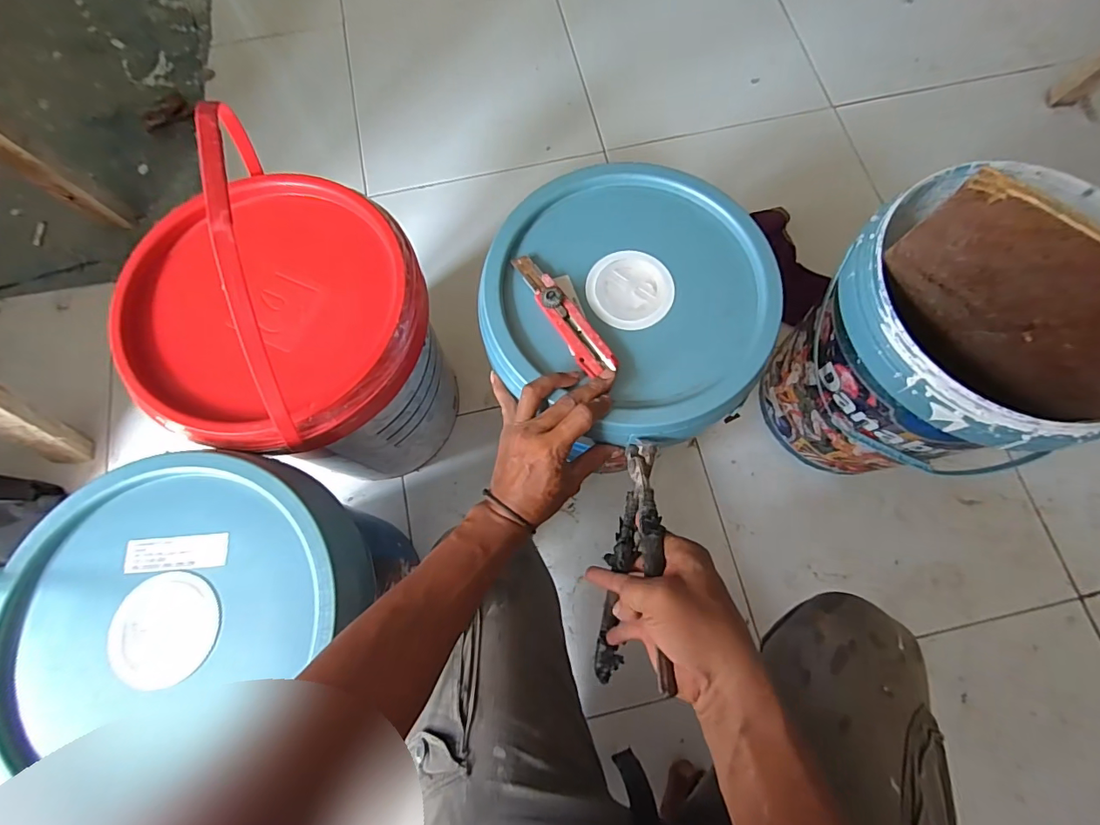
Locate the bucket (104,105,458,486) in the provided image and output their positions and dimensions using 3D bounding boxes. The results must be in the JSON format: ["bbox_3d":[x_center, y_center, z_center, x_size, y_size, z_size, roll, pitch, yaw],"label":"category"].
[{"bbox_3d":[-0.291,-0.093,0.595,0.295,0.494,0.291,0,74,1],"label":"bucket"}]

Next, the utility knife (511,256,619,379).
[{"bbox_3d":[0.011,-0.100,0.490,0.031,0.019,0.154,-34,77,-8],"label":"utility knife"}]

